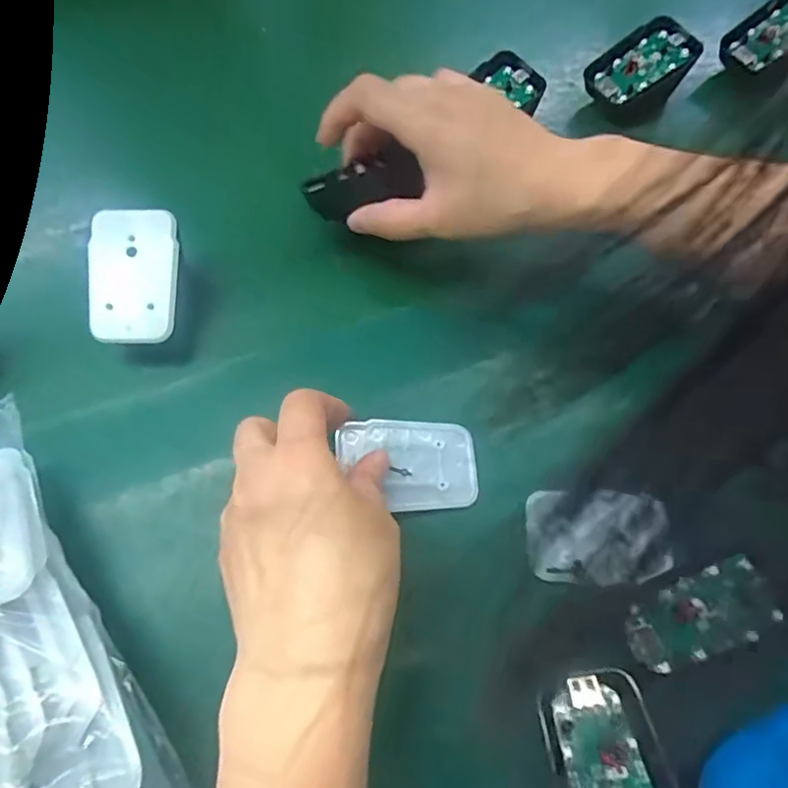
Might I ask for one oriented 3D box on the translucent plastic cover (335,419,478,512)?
[{"bbox_3d":[0.007,0.034,0.285,0.069,0.004,0.044,3,68,-10],"label":"translucent plastic cover"}]

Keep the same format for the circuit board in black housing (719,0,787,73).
[{"bbox_3d":[0.270,-0.259,0.412,0.078,0.009,0.040,-37,77,-1],"label":"circuit board in black housing"}]

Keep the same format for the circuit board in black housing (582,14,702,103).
[{"bbox_3d":[0.165,-0.224,0.388,0.072,0.010,0.044,-29,78,3],"label":"circuit board in black housing"}]

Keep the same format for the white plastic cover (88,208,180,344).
[{"bbox_3d":[-0.134,-0.061,0.296,0.045,0.004,0.069,2,85,0],"label":"white plastic cover"}]

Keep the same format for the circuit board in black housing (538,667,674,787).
[{"bbox_3d":[0.084,0.146,0.224,0.043,0.007,0.067,-4,50,-5],"label":"circuit board in black housing"}]

